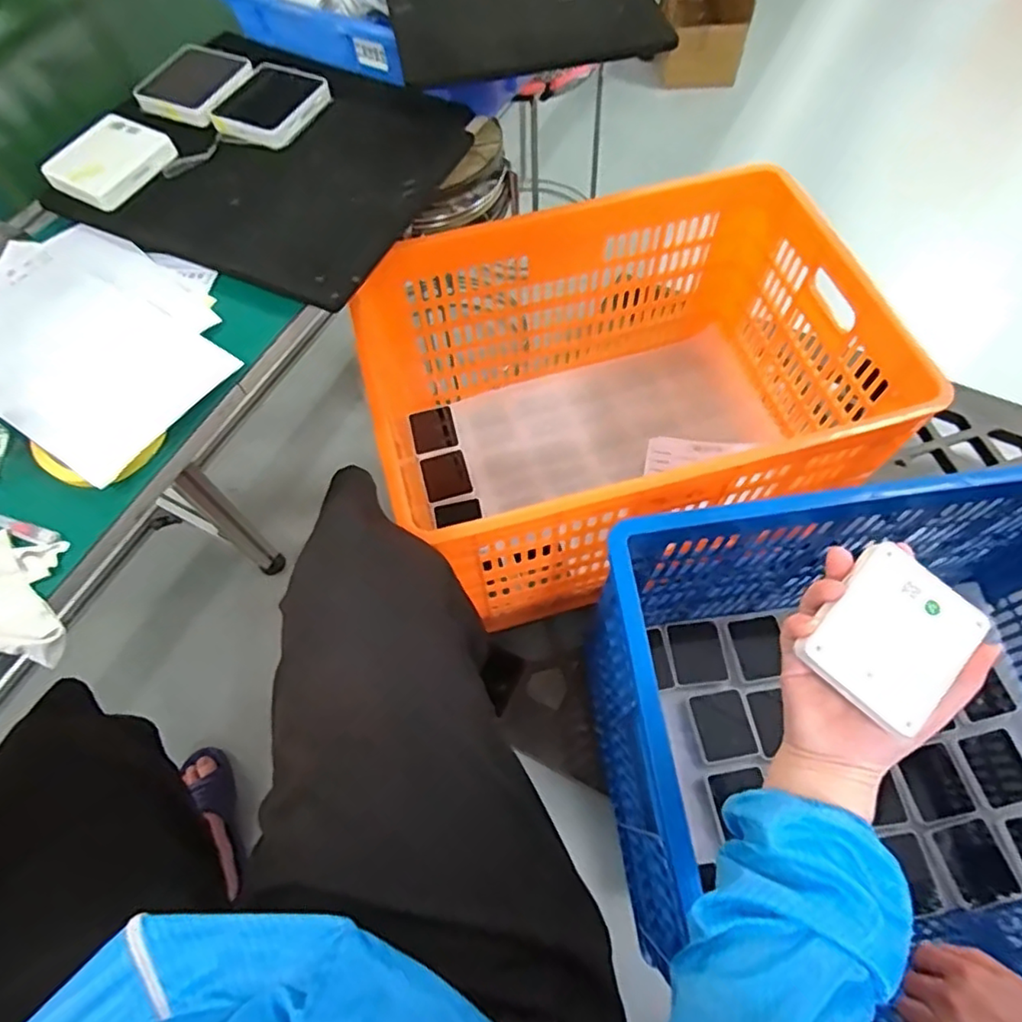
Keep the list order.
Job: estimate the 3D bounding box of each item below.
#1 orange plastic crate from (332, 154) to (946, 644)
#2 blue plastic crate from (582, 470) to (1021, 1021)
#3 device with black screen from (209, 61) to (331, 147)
[{"bbox_3d":[0.152,-0.153,0.947,0.651,0.388,0.469,-13,64,-5],"label":"orange plastic crate"},{"bbox_3d":[0.476,0.287,0.767,0.678,0.485,0.484,-8,64,-2],"label":"blue plastic crate"},{"bbox_3d":[-0.248,-0.414,0.621,0.085,0.024,0.103,26,67,13],"label":"device with black screen"}]

